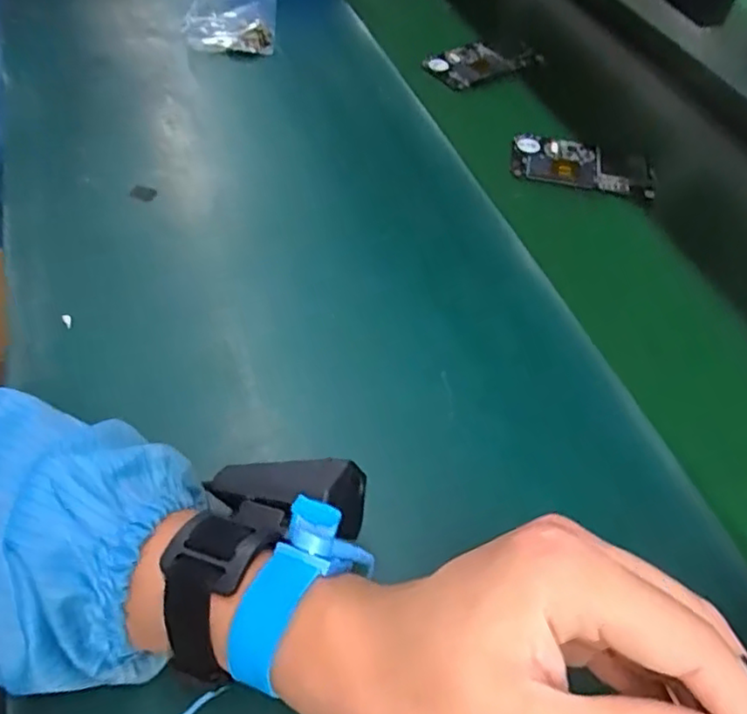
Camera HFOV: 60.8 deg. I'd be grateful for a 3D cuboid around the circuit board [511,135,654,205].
[{"bbox_3d":[0.184,-0.170,0.562,0.122,0.012,0.058,12,61,5],"label":"circuit board"}]

